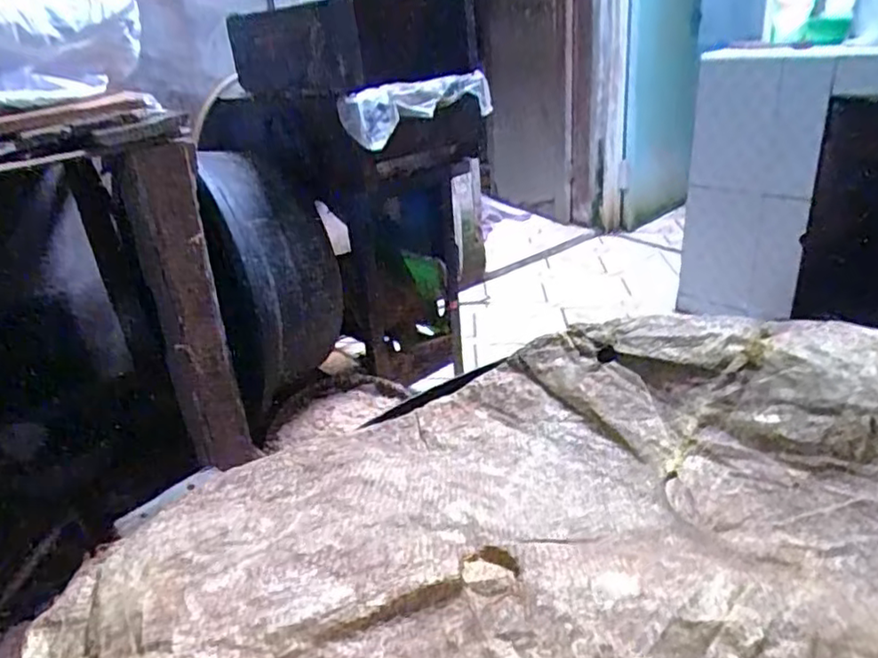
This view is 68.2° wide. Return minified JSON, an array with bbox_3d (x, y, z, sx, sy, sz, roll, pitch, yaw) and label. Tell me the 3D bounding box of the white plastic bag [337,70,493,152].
[{"bbox_3d":[-0.046,-0.470,1.396,0.410,0.113,0.073,-26,33,-38],"label":"white plastic bag"}]

